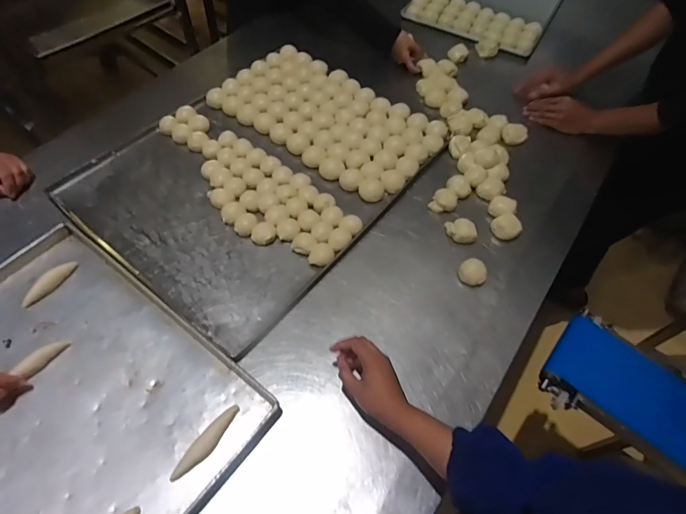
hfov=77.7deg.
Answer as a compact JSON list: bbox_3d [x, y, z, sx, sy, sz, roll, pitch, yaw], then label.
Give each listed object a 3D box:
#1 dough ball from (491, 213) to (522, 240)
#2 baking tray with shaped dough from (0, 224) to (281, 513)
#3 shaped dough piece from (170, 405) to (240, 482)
[{"bbox_3d":[0.328,-0.063,0.849,0.054,0.031,0.048,33,62,16],"label":"dough ball"},{"bbox_3d":[-0.424,0.207,0.634,0.551,0.030,0.386,35,62,17],"label":"baking tray with shaped dough"},{"bbox_3d":[-0.197,0.268,0.617,0.028,0.012,0.121,33,62,16],"label":"shaped dough piece"}]

